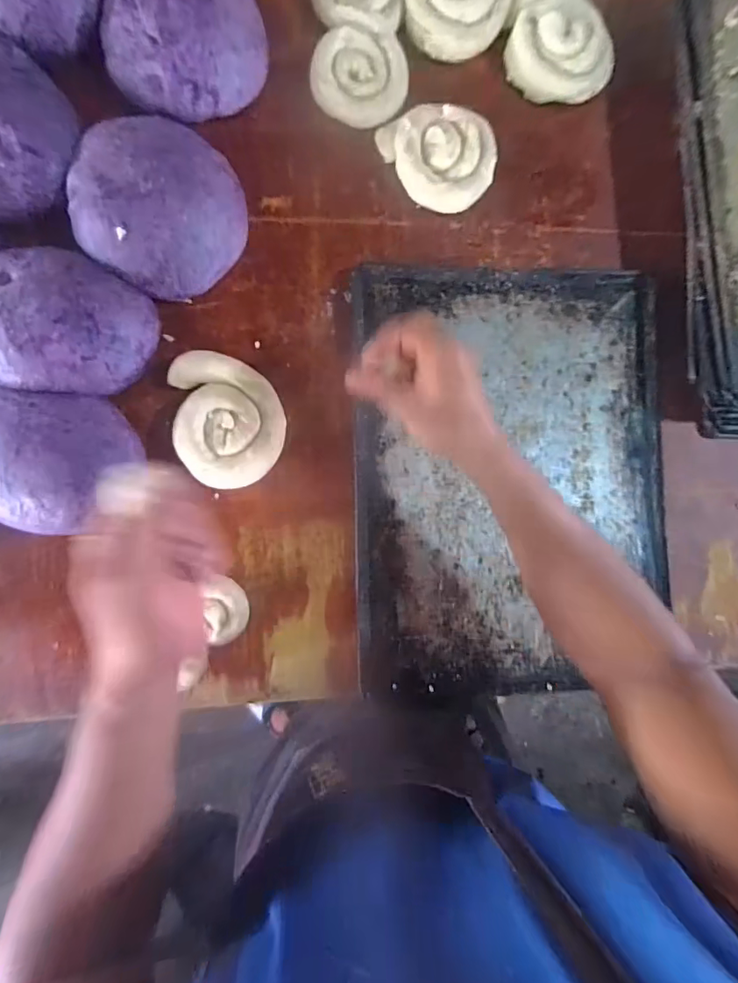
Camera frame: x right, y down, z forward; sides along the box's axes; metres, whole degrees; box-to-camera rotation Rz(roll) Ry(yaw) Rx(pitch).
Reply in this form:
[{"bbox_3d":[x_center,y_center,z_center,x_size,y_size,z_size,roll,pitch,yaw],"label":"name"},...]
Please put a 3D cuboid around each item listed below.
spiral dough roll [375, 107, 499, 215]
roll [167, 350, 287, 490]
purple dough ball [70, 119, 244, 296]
[{"bbox_3d":[0.079,-0.356,0.516,0.105,0.036,0.109,0,88,-5],"label":"spiral dough roll"},{"bbox_3d":[-0.140,-0.073,0.494,0.102,0.026,0.134,-9,88,-5],"label":"roll"},{"bbox_3d":[-0.204,-0.277,0.473,0.155,0.057,0.149,0,88,-5],"label":"purple dough ball"}]

